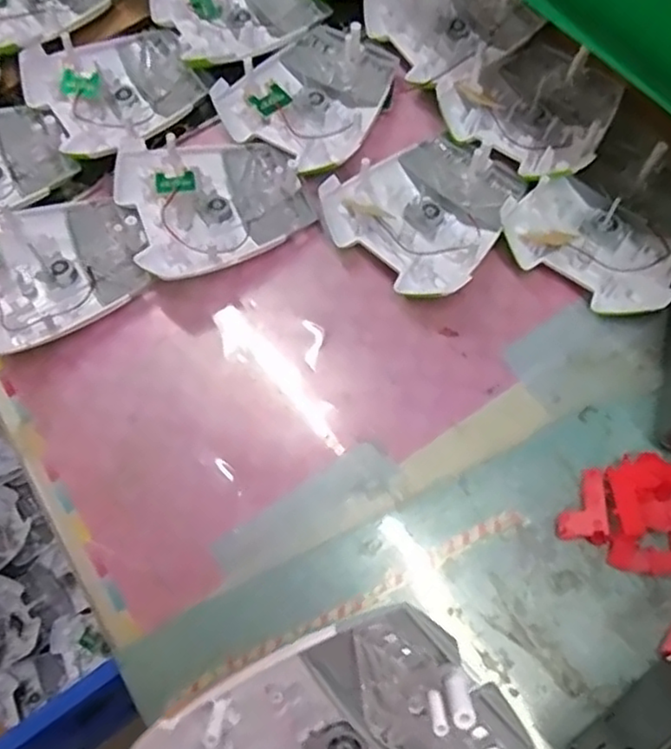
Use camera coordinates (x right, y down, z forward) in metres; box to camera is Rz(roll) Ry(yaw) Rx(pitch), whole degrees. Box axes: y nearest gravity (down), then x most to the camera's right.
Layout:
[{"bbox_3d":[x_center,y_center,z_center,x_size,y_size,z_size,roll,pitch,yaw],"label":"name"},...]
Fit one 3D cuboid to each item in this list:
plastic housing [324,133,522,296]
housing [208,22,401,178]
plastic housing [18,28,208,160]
[{"bbox_3d":[0.054,-0.100,0.399,0.095,0.022,0.104,39,76,17],"label":"plastic housing"},{"bbox_3d":[-0.013,-0.184,0.436,0.093,0.018,0.108,33,75,15],"label":"housing"},{"bbox_3d":[-0.143,-0.189,0.446,0.103,0.026,0.104,-34,70,-9],"label":"plastic housing"}]

